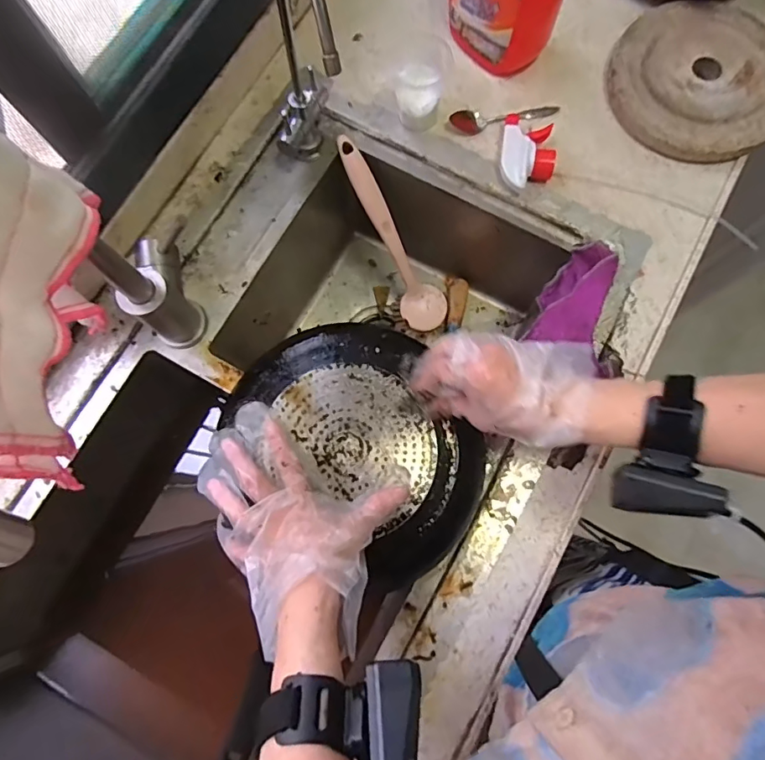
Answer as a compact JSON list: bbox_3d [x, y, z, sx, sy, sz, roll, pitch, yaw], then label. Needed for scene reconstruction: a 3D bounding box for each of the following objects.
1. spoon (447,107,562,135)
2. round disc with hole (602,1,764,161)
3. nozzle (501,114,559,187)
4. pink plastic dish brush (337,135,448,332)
[{"bbox_3d":[0.143,-0.311,0.591,0.130,0.021,0.026,-13,76,-3],"label":"spoon"},{"bbox_3d":[0.378,-0.357,0.600,0.214,0.032,0.203,0,76,0],"label":"round disc with hole"},{"bbox_3d":[0.164,-0.256,0.573,0.056,0.030,0.092,3,76,1],"label":"nozzle"},{"bbox_3d":[0.014,-0.180,0.652,0.058,0.027,0.264,-35,120,-8],"label":"pink plastic dish brush"}]

